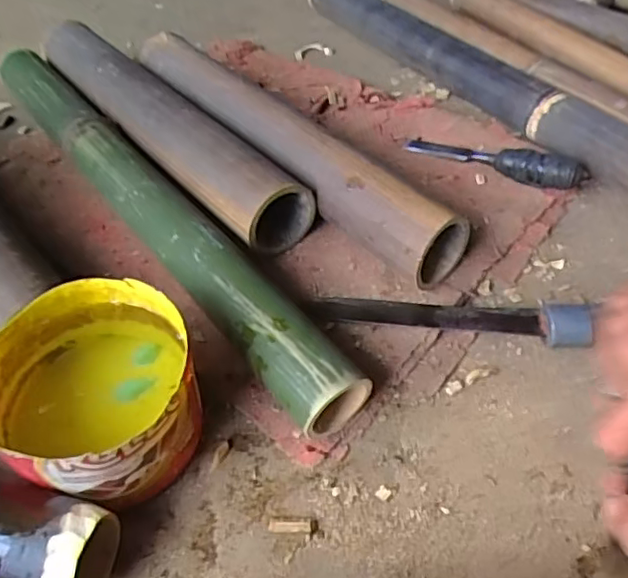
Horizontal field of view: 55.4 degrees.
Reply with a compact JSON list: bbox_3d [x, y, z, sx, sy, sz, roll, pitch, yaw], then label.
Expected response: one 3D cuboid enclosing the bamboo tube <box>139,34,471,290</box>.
[{"bbox_3d":[-0.048,-0.168,0.681,0.082,0.085,0.503,-35,57,-26],"label":"bamboo tube"}]

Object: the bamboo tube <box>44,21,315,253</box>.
[{"bbox_3d":[-0.185,-0.197,0.711,0.084,0.083,0.477,-34,57,-25],"label":"bamboo tube"}]

